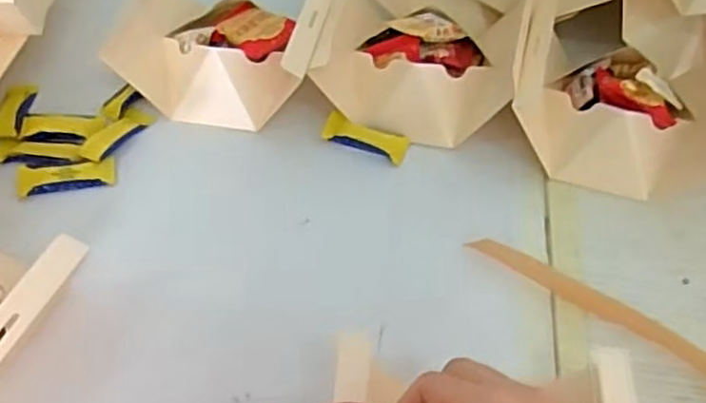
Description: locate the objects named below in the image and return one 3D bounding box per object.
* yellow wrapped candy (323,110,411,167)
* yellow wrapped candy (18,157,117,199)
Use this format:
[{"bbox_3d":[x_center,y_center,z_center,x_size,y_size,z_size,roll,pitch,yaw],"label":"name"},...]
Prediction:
[{"bbox_3d":[0.010,-0.049,0.545,0.064,0.011,0.023,19,55,13],"label":"yellow wrapped candy"},{"bbox_3d":[-0.210,-0.021,0.523,0.068,0.011,0.025,-7,53,-7],"label":"yellow wrapped candy"}]

